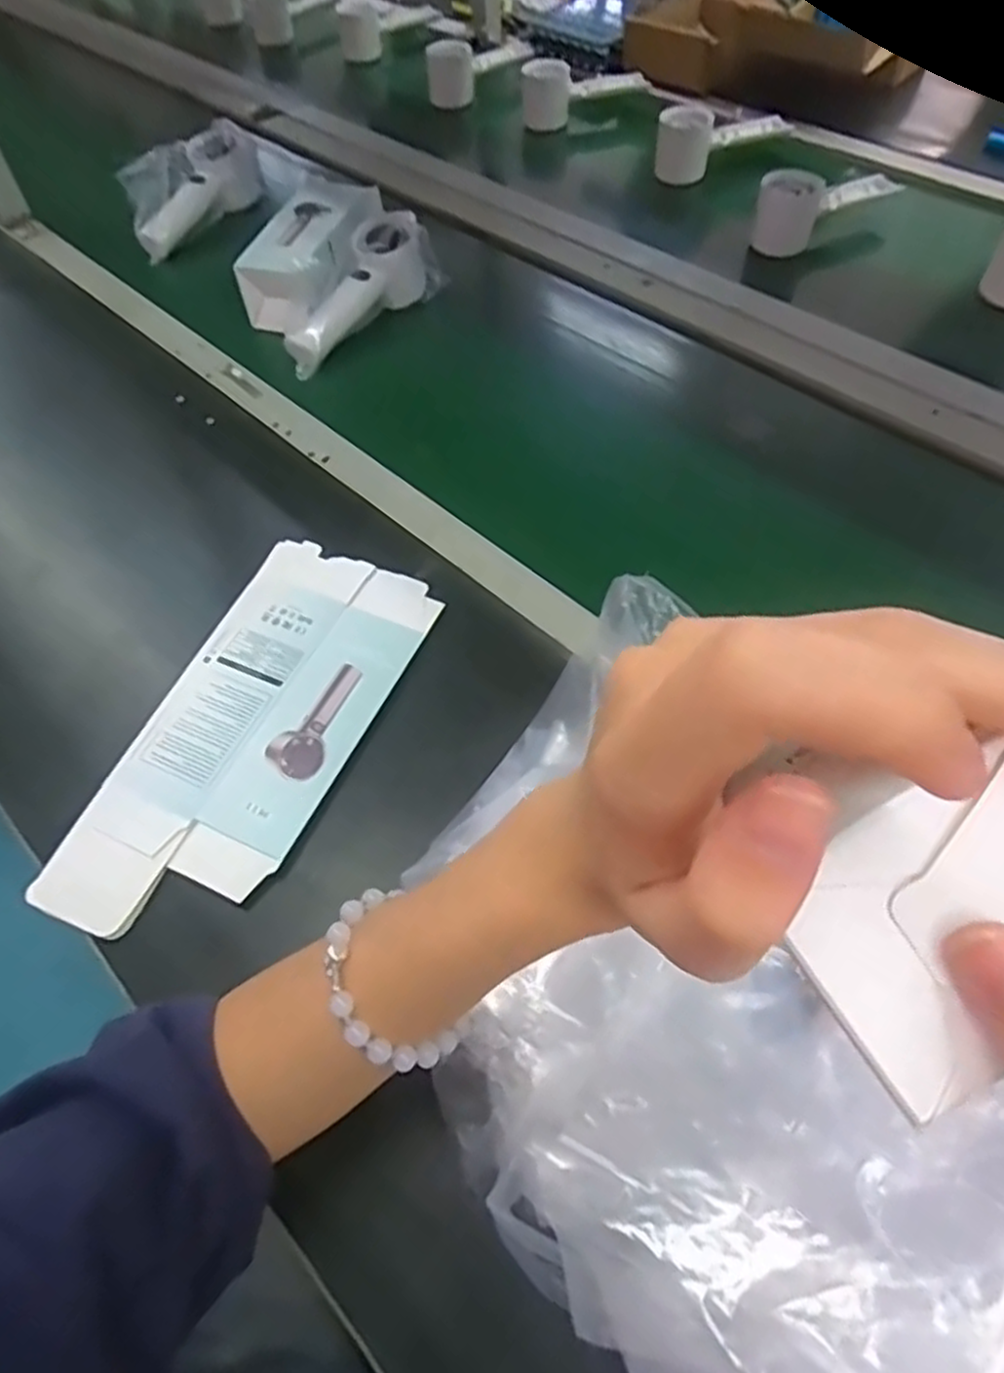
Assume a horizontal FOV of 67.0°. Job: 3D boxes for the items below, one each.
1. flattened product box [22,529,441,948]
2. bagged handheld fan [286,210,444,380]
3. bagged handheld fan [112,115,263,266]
[{"bbox_3d":[-0.151,0.024,0.458,0.127,0.008,0.267,20,62,16],"label":"flattened product box"},{"bbox_3d":[-0.133,-0.354,0.676,0.074,0.059,0.170,32,64,23],"label":"bagged handheld fan"},{"bbox_3d":[-0.324,-0.521,0.788,0.051,0.063,0.155,28,63,22],"label":"bagged handheld fan"}]

